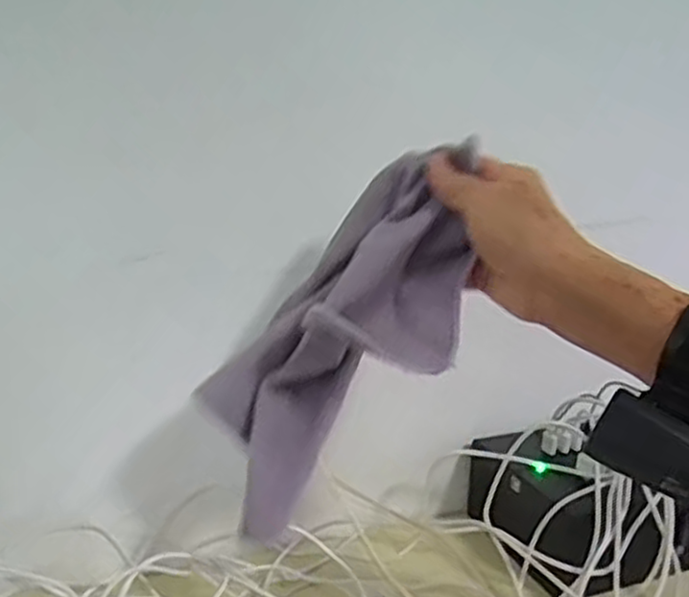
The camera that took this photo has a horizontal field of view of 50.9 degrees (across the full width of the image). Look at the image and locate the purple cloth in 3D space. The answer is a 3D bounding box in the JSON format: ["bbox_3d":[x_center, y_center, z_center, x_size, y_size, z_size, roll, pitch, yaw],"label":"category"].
[{"bbox_3d":[-0.002,0.021,0.459,0.090,0.266,0.094,32,7,-14],"label":"purple cloth"}]

